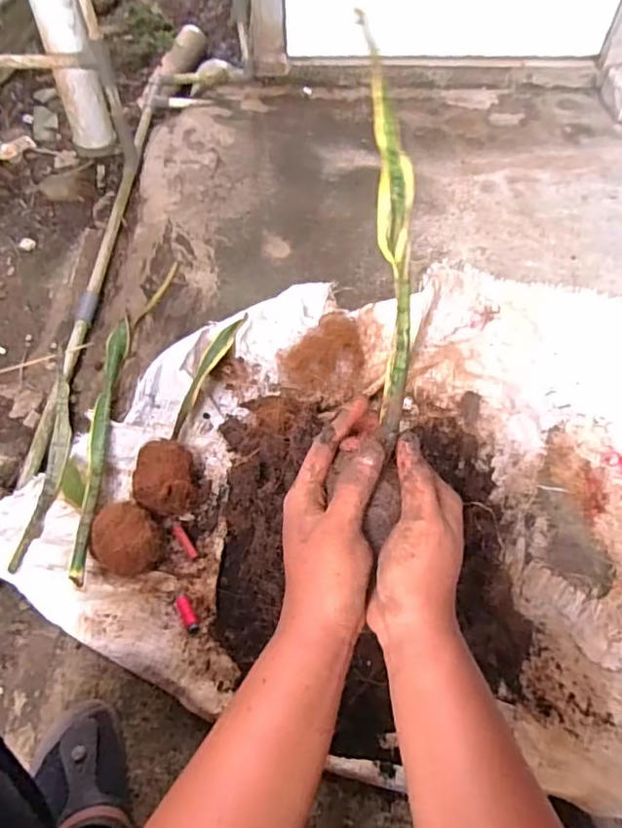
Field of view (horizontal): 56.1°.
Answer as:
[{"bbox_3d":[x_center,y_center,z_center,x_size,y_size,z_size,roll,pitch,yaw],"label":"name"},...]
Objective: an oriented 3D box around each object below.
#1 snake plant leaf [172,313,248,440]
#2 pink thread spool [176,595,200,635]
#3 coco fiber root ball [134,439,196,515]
[{"bbox_3d":[-0.172,-0.073,0.950,0.033,0.033,0.270,17,59,10],"label":"snake plant leaf"},{"bbox_3d":[-0.157,0.253,0.743,0.018,0.012,0.055,-25,45,-15],"label":"pink thread spool"},{"bbox_3d":[-0.207,0.092,0.822,0.079,0.065,0.106,-11,59,-9],"label":"coco fiber root ball"}]

